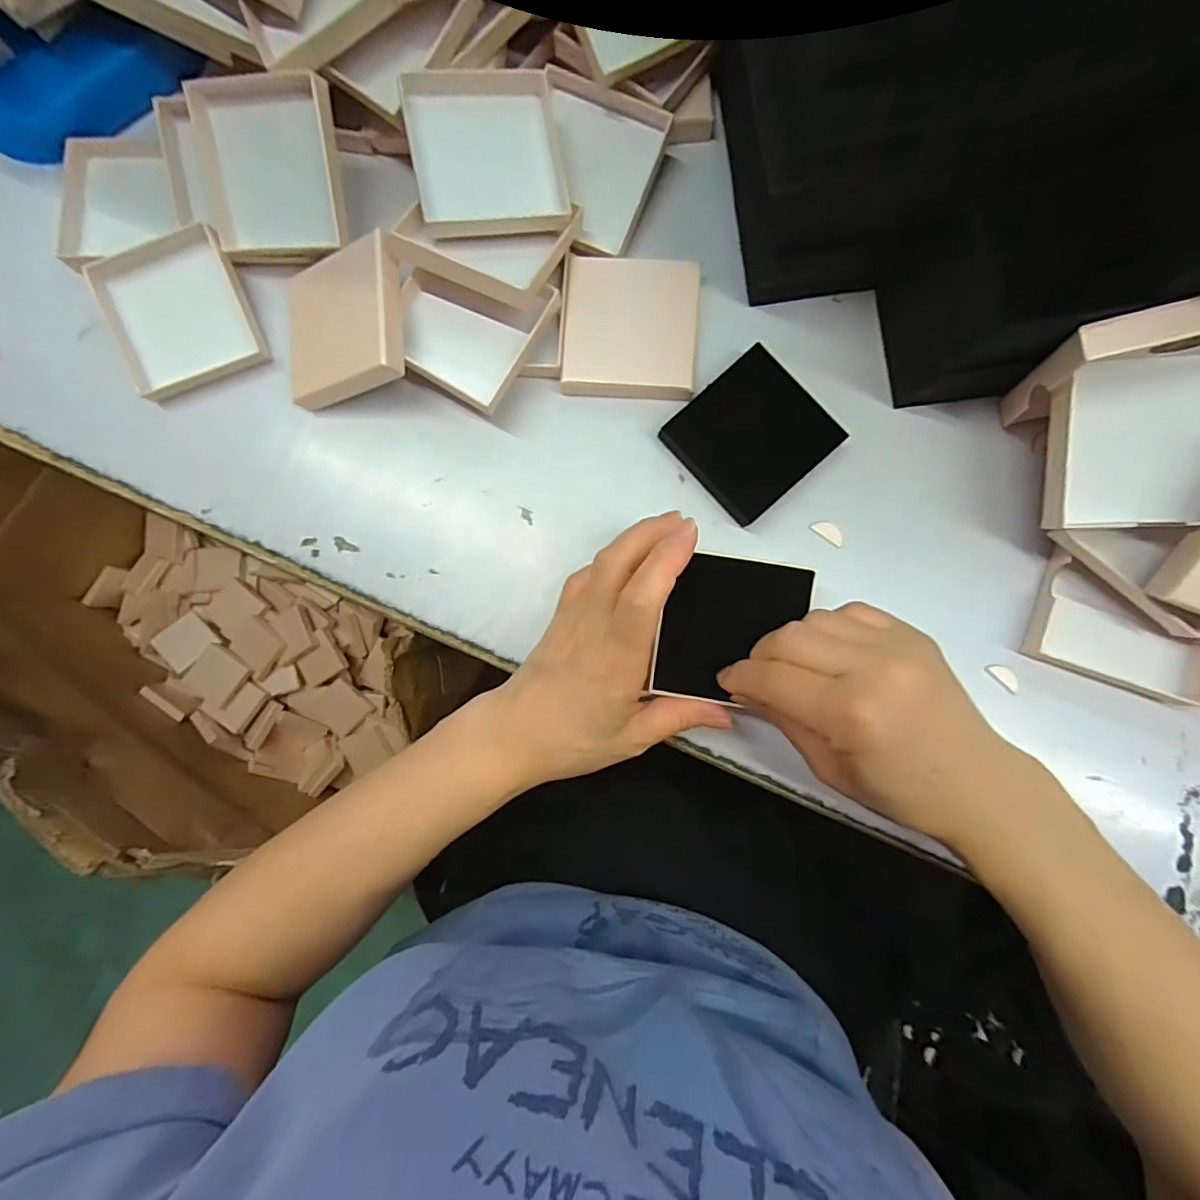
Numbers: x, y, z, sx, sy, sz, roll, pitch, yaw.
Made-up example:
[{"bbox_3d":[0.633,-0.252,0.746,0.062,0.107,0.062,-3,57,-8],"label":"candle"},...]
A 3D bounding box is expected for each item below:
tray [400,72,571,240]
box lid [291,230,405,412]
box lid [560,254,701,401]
[{"bbox_3d":[-0.061,-0.237,0.289,0.083,0.024,0.074,-16,105,-21],"label":"tray"},{"bbox_3d":[-0.142,-0.151,0.297,0.074,0.012,0.076,-4,87,24],"label":"box lid"},{"bbox_3d":[0.017,-0.154,0.303,0.073,0.009,0.076,4,85,3],"label":"box lid"}]

